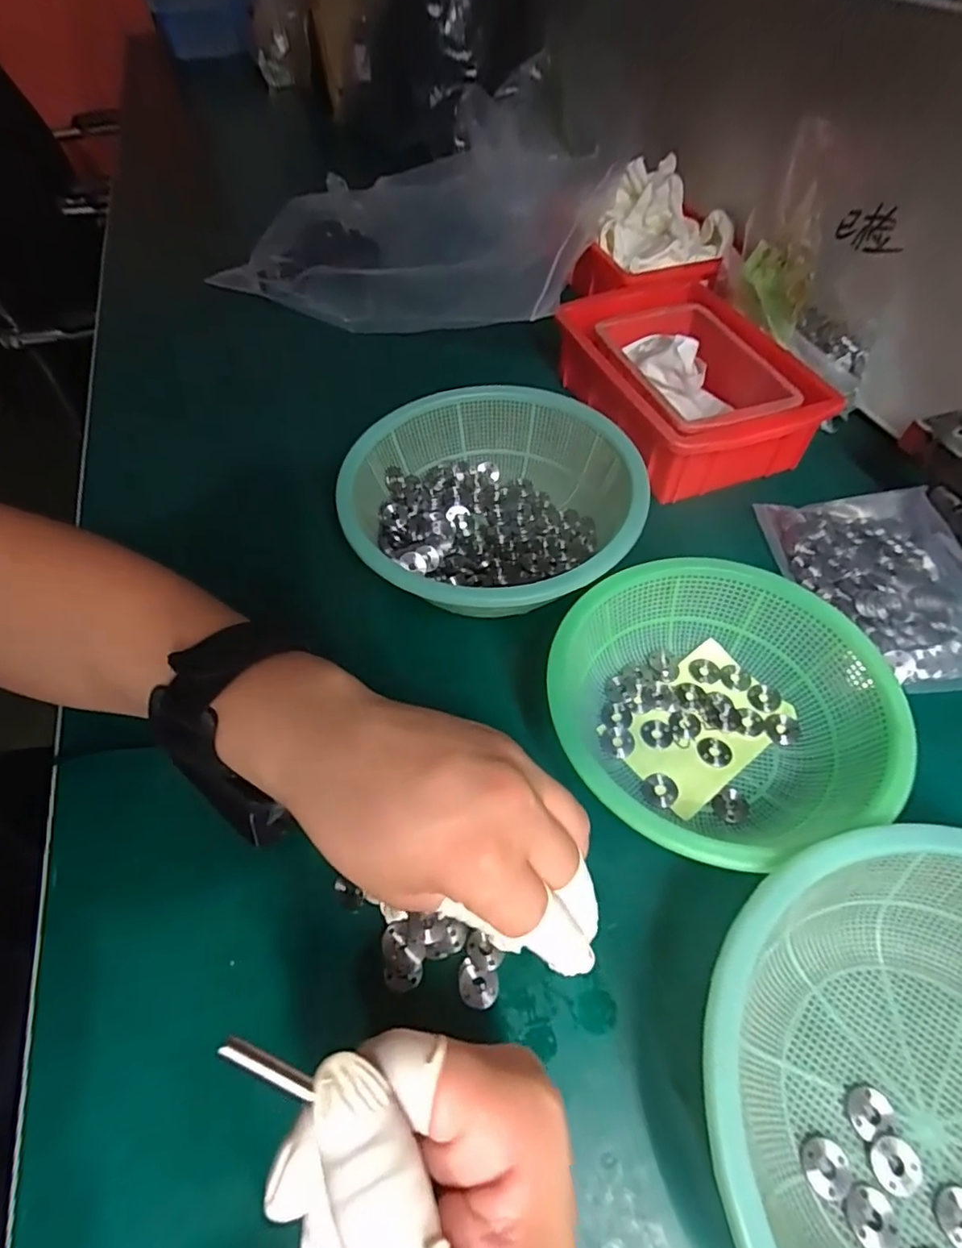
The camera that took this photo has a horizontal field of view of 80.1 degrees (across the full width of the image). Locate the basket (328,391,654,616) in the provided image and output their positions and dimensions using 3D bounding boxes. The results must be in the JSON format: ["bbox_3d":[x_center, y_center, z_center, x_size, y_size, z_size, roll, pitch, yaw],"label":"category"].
[{"bbox_3d":[0.011,-0.076,0.378,0.173,0.060,0.183,-1,55,1],"label":"basket"}]

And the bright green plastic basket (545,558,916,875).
[{"bbox_3d":[0.117,0.042,0.293,0.160,0.046,0.153,-14,55,-8],"label":"bright green plastic basket"}]

